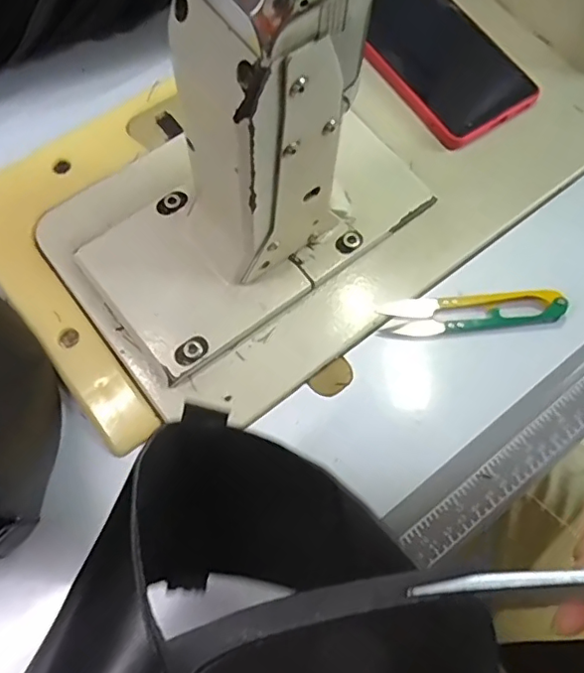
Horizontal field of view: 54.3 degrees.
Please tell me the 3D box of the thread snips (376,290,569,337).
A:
[{"bbox_3d":[0.102,-0.016,0.326,0.100,0.010,0.025,-5,64,1],"label":"thread snips"}]

